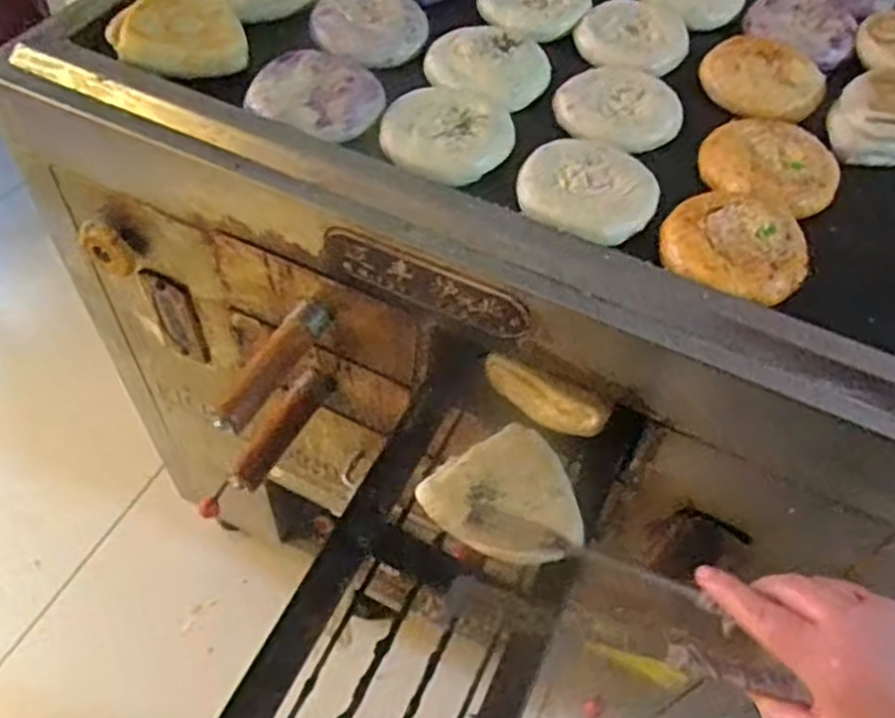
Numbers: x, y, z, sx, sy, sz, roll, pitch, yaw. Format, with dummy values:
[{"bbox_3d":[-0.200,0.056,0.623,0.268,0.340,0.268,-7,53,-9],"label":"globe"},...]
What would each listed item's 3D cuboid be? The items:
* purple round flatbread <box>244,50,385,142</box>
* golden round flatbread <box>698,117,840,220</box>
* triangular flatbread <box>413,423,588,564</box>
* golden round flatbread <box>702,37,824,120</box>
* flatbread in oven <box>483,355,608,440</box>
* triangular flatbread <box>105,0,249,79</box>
[{"bbox_3d":[-0.107,-0.216,0.610,0.102,0.014,0.095,1,55,-2],"label":"purple round flatbread"},{"bbox_3d":[0.252,-0.153,0.594,0.101,0.021,0.084,28,58,15],"label":"golden round flatbread"},{"bbox_3d":[0.047,0.104,0.557,0.105,0.022,0.098,-33,63,-23],"label":"triangular flatbread"},{"bbox_3d":[0.274,-0.247,0.664,0.086,0.024,0.099,-30,62,-22],"label":"golden round flatbread"},{"bbox_3d":[0.077,0.031,0.619,0.108,0.043,0.019,27,58,15],"label":"flatbread in oven"},{"bbox_3d":[-0.219,-0.280,0.645,0.110,0.022,0.098,21,57,11],"label":"triangular flatbread"}]

